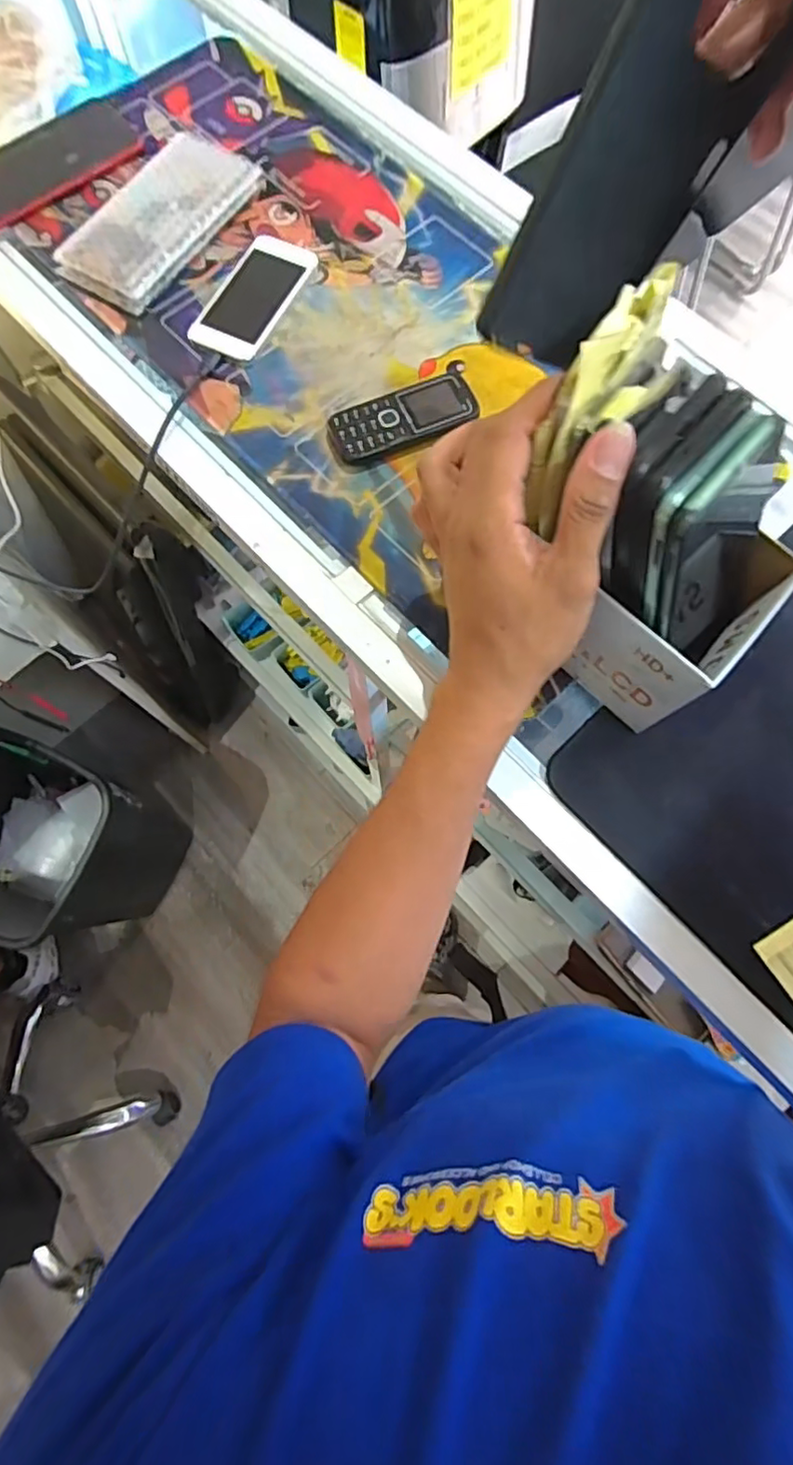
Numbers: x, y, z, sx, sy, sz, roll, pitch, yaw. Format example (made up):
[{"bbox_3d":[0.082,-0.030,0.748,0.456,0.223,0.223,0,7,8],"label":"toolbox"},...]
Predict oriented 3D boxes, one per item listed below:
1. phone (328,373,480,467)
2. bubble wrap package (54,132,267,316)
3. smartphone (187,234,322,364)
[{"bbox_3d":[0.005,-0.236,0.456,0.110,0.014,0.048,-23,75,-8],"label":"phone"},{"bbox_3d":[-0.199,-0.431,0.502,0.088,0.021,0.177,32,76,8],"label":"bubble wrap package"},{"bbox_3d":[-0.116,-0.351,0.486,0.063,0.009,0.120,25,75,6],"label":"smartphone"}]

